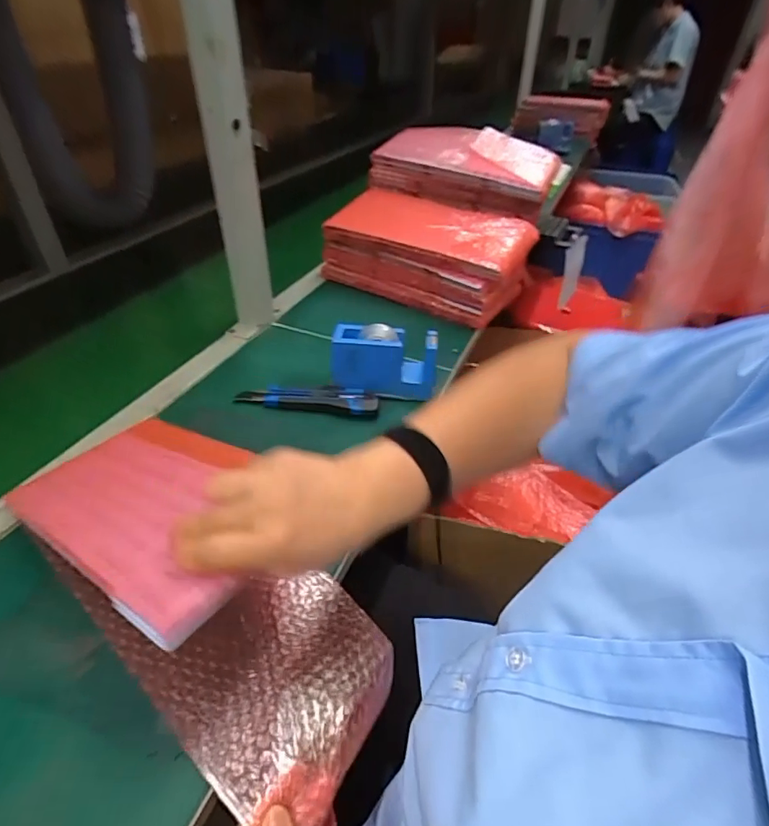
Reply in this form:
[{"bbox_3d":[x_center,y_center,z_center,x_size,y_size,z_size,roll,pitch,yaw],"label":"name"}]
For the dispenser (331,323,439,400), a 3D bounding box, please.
[{"bbox_3d":[0.000,-0.064,0.638,0.130,0.082,0.053,5,40,1],"label":"dispenser"}]

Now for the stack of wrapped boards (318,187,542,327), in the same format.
[{"bbox_3d":[0.070,-0.276,0.868,0.320,0.120,0.173,24,43,24],"label":"stack of wrapped boards"}]

